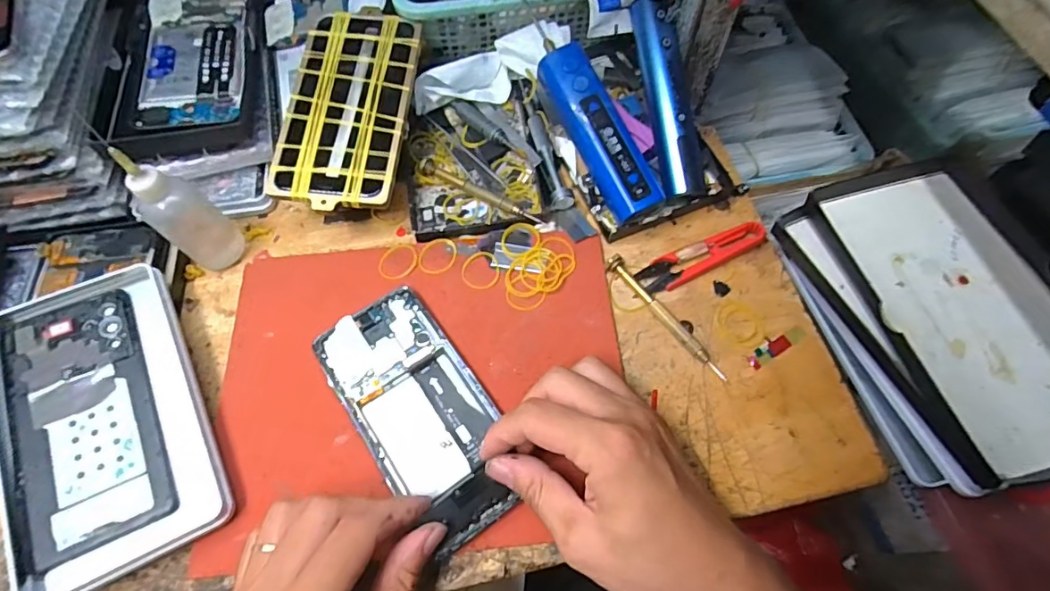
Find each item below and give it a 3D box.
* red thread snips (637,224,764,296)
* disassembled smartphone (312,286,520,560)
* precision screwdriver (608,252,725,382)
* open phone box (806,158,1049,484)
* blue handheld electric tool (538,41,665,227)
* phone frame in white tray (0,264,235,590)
[{"bbox_3d":[0.124,-0.028,0.374,0.092,0.013,0.023,-25,66,-10],"label":"red thread snips"},{"bbox_3d":[-0.064,0.067,0.324,0.076,0.015,0.155,-30,64,-13],"label":"disassembled smartphone"},{"bbox_3d":[0.092,0.014,0.356,0.010,0.009,0.107,-34,68,-14],"label":"precision screwdriver"},{"bbox_3d":[0.266,0.002,0.326,0.104,0.026,0.198,-13,64,-4],"label":"open phone box"},{"bbox_3d":[0.052,-0.114,0.379,0.034,0.029,0.129,-26,85,-12],"label":"blue handheld electric tool"},{"bbox_3d":[-0.253,0.071,0.323,0.104,0.031,0.186,-26,66,-11],"label":"phone frame in white tray"}]

